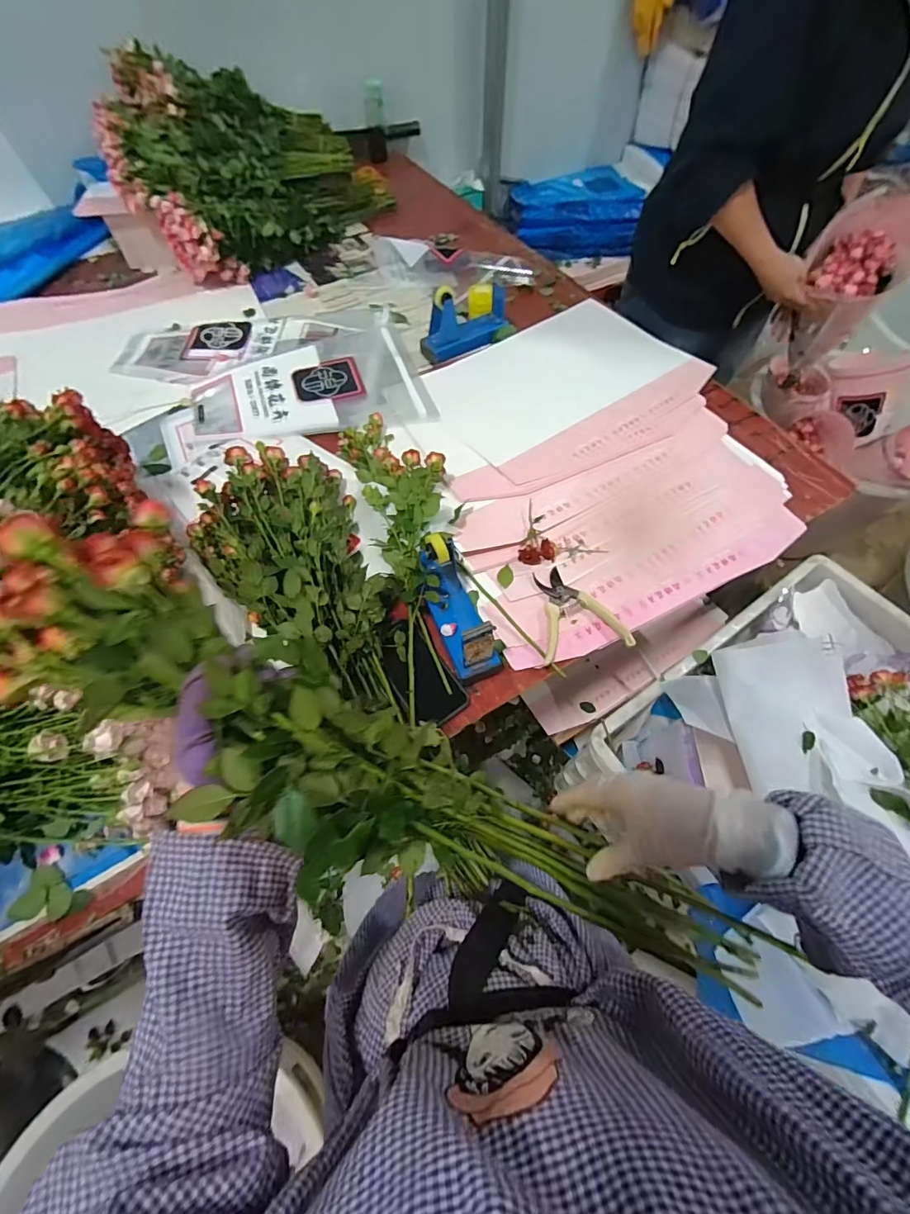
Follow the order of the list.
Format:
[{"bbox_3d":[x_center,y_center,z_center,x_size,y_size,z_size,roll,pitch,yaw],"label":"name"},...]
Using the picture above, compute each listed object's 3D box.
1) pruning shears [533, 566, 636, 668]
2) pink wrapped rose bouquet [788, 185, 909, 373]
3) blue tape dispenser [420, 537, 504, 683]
[{"bbox_3d":[0.174,0.005,0.684,0.130,0.020,0.146,-11,62,-6],"label":"pruning shears"},{"bbox_3d":[0.816,-0.672,0.975,0.136,0.320,0.154,-5,62,-3],"label":"pink wrapped rose bouquet"},{"bbox_3d":[0.003,-0.008,0.637,0.078,0.115,0.196,-15,63,-8],"label":"blue tape dispenser"}]

